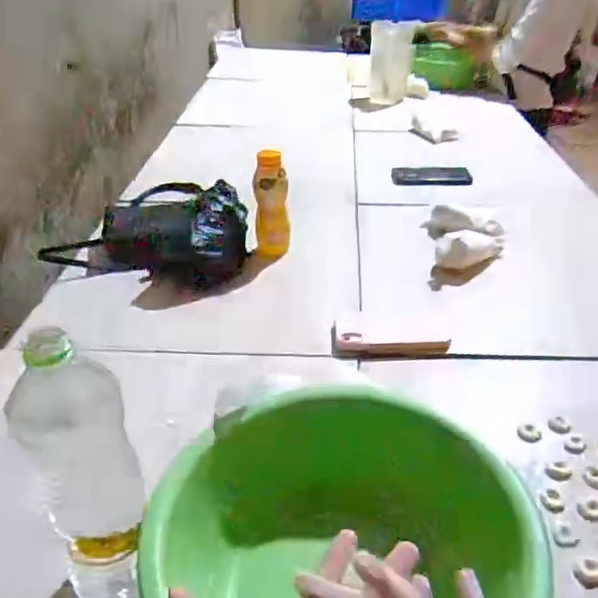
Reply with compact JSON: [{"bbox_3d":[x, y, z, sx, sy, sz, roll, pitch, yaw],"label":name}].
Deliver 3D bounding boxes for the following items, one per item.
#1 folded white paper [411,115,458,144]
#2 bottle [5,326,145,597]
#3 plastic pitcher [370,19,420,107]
[{"bbox_3d":[0.349,-0.439,1.535,0.128,0.047,0.053,11,34,16],"label":"folded white paper"},{"bbox_3d":[-0.163,0.154,0.462,0.079,0.228,0.077,-11,35,-15],"label":"bottle"},{"bbox_3d":[0.280,-0.722,1.791,0.128,0.207,0.136,4,34,7],"label":"plastic pitcher"}]

